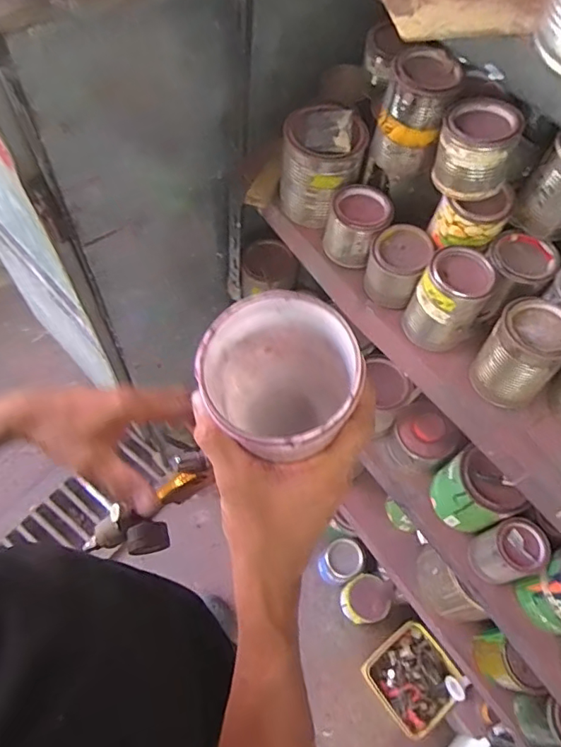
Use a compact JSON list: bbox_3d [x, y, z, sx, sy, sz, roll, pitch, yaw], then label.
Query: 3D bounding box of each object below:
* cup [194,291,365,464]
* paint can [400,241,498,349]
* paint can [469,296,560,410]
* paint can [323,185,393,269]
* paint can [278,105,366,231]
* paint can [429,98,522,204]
[{"bbox_3d":[-0.004,0.014,0.353,0.097,0.115,0.108,5,61,-1],"label":"cup"},{"bbox_3d":[0.191,-0.086,0.571,0.071,0.108,0.077,32,64,13],"label":"paint can"},{"bbox_3d":[0.257,-0.025,0.535,0.072,0.097,0.077,2,61,-3],"label":"paint can"},{"bbox_3d":[0.099,-0.186,0.637,0.068,0.079,0.070,21,62,8],"label":"paint can"},{"bbox_3d":[0.050,-0.261,0.641,0.093,0.115,0.091,2,61,-3],"label":"paint can"},{"bbox_3d":[0.200,-0.228,0.516,0.074,0.070,0.069,30,63,12],"label":"paint can"}]

